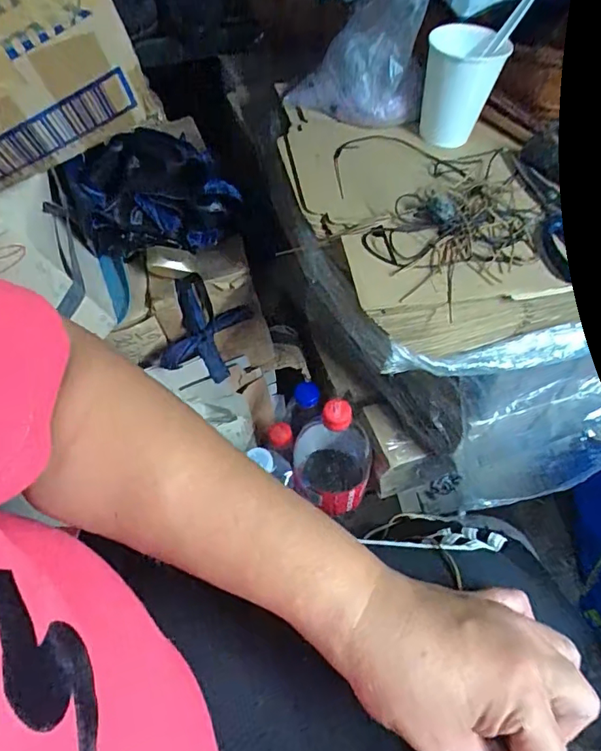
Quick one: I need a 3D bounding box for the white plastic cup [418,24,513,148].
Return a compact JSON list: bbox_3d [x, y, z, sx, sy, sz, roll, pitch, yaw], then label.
[{"bbox_3d":[0.152,-0.274,0.487,0.067,0.088,0.063,0,54,0],"label":"white plastic cup"}]

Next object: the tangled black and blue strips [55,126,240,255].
[{"bbox_3d":[-0.149,-0.182,0.516,0.160,0.115,0.053,-10,55,-7],"label":"tangled black and blue strips"}]

